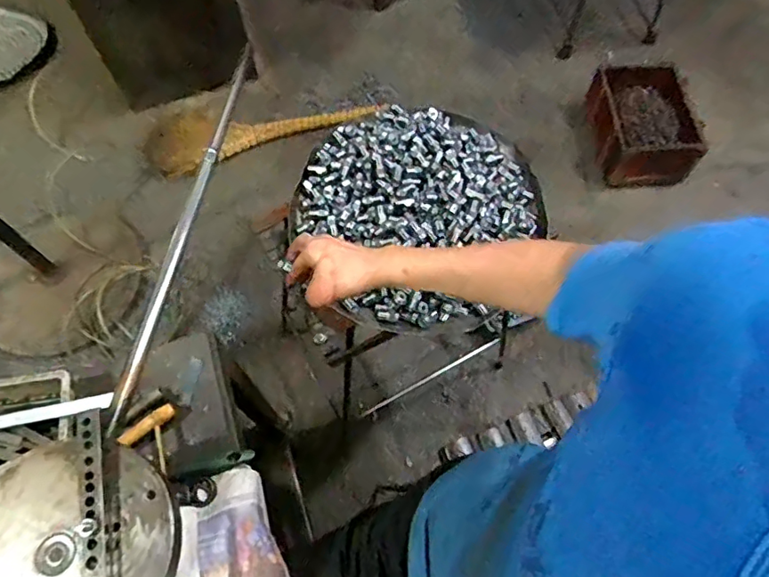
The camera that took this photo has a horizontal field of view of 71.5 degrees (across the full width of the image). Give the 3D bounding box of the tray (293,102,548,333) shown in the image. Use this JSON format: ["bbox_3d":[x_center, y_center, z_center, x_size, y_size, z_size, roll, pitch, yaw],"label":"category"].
[{"bbox_3d":[0.045,-0.133,0.795,0.348,0.056,0.381,0,64,1],"label":"tray"}]

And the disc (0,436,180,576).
[{"bbox_3d":[-0.277,0.222,0.451,0.186,0.015,0.179,0,64,1],"label":"disc"}]

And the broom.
[{"bbox_3d":[-0.395,-0.527,1.713,0.758,0.087,0.248,-14,65,-6],"label":"broom"}]

